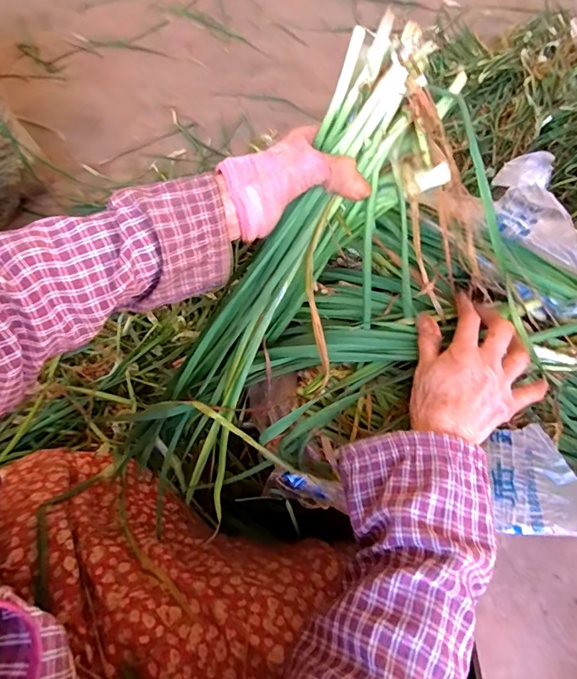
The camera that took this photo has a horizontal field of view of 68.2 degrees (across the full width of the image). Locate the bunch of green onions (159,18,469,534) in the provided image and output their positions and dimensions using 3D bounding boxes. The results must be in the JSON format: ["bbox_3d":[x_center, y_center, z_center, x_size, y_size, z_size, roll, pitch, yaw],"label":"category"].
[{"bbox_3d":[0.001,-0.057,0.373,0.098,0.061,0.427,34,103,12],"label":"bunch of green onions"}]

